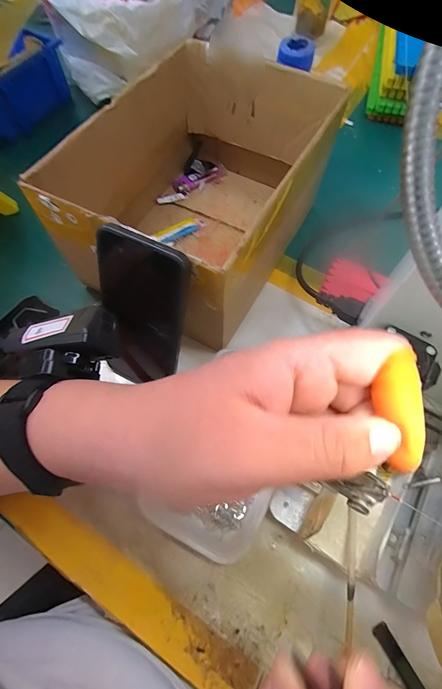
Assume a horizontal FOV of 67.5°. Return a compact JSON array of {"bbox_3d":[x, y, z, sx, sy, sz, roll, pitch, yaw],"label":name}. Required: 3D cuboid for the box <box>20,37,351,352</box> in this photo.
[{"bbox_3d":[-0.020,-0.159,0.356,0.192,0.147,0.273,27,68,12],"label":"box"}]

